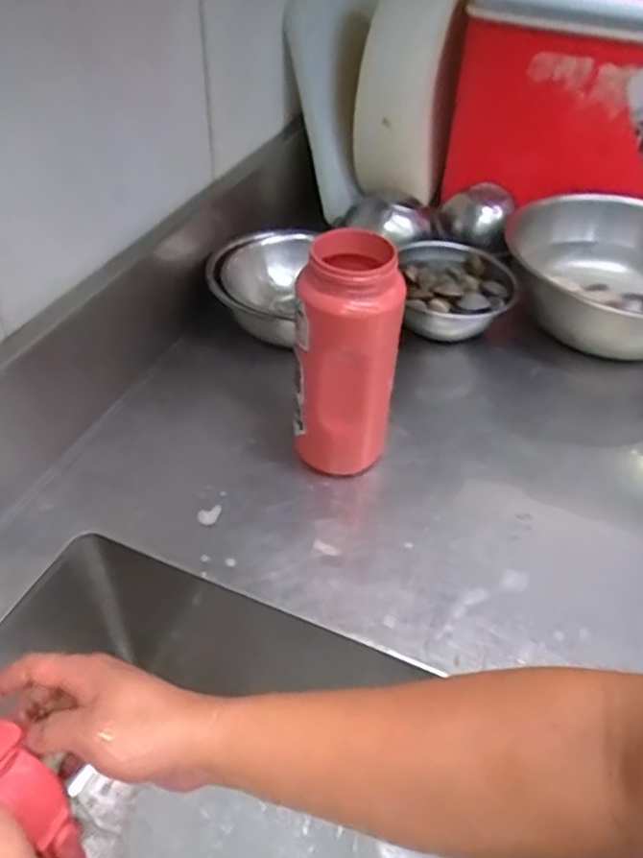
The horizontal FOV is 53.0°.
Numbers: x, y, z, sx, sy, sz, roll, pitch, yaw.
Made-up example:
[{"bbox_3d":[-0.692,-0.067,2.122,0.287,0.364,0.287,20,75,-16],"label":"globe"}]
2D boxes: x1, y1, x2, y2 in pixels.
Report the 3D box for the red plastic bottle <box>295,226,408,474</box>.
[{"bbox_3d":[0.026,-0.059,0.659,0.091,0.259,0.091,12,45,8],"label":"red plastic bottle"}]

